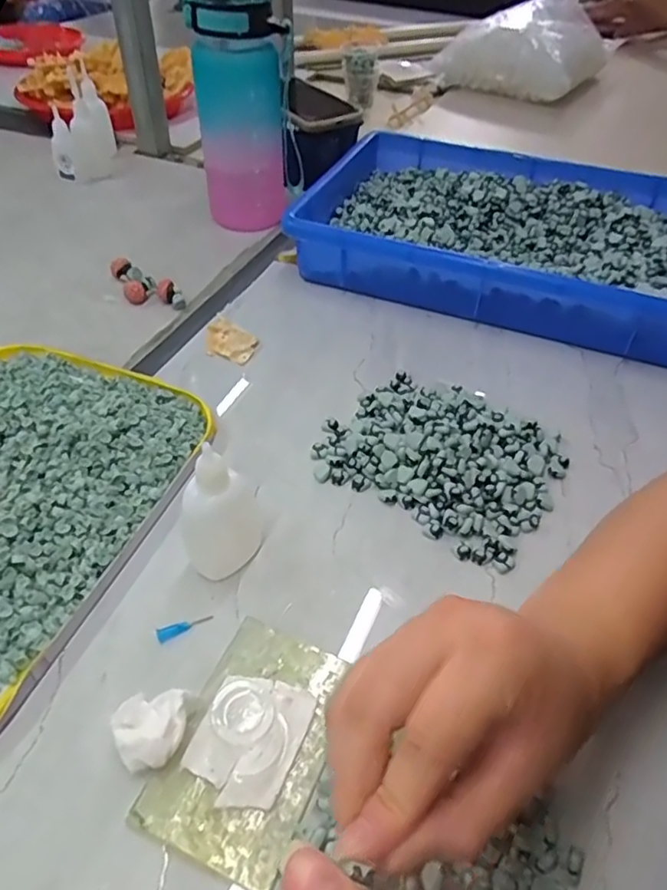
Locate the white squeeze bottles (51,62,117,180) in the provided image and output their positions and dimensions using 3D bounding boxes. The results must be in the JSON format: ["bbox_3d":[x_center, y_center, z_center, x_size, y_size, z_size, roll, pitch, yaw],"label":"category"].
[{"bbox_3d":[-0.296,-0.369,0.716,0.066,0.089,0.101,-11,46,-11],"label":"white squeeze bottles"}]

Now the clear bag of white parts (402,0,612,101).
[{"bbox_3d":[0.274,-0.658,1.000,0.298,0.105,0.216,26,50,23],"label":"clear bag of white parts"}]

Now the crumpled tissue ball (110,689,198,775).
[{"bbox_3d":[-0.084,0.133,0.284,0.034,0.020,0.030,-4,45,-4],"label":"crumpled tissue ball"}]

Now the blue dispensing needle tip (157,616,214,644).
[{"bbox_3d":[-0.080,0.098,0.331,0.030,0.004,0.007,-19,48,-18],"label":"blue dispensing needle tip"}]

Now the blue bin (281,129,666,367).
[{"bbox_3d":[0.161,-0.201,0.579,0.362,0.063,0.239,17,48,16],"label":"blue bin"}]

